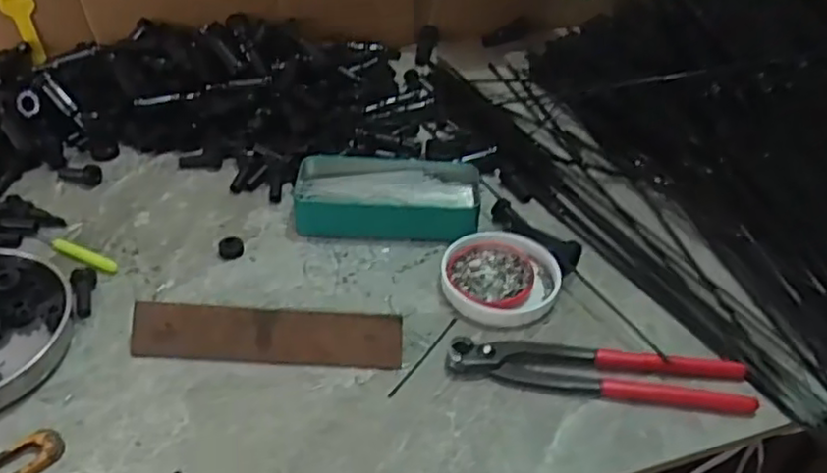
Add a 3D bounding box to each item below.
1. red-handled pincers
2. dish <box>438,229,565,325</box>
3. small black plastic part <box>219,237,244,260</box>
[{"bbox_3d":[0.123,0.088,0.452,0.199,0.015,0.049,4,40,1],"label":"red-handled pincers"},{"bbox_3d":[0.067,0.031,0.516,0.085,0.020,0.083,2,40,-1],"label":"dish"},{"bbox_3d":[-0.145,0.008,0.539,0.019,0.012,0.018,-9,41,-14],"label":"small black plastic part"}]

